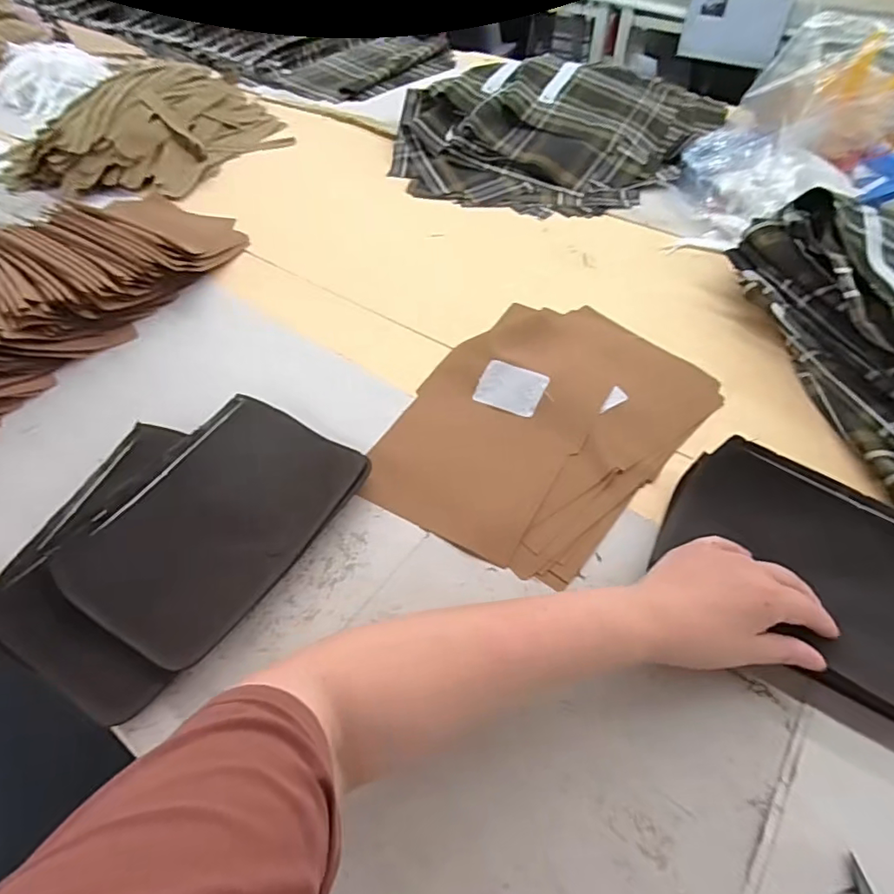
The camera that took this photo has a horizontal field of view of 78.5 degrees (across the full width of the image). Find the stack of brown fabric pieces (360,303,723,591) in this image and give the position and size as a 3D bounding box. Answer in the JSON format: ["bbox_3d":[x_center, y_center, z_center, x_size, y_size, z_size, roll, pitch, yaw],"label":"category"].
[{"bbox_3d":[0.094,-0.033,0.534,0.240,0.022,0.325,30,58,23],"label":"stack of brown fabric pieces"}]

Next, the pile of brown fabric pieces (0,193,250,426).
[{"bbox_3d":[-0.483,-0.174,0.625,0.223,0.085,0.488,25,56,20],"label":"pile of brown fabric pieces"}]

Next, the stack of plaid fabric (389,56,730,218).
[{"bbox_3d":[0.170,-0.526,0.878,0.436,0.075,0.471,25,56,20],"label":"stack of plaid fabric"}]

